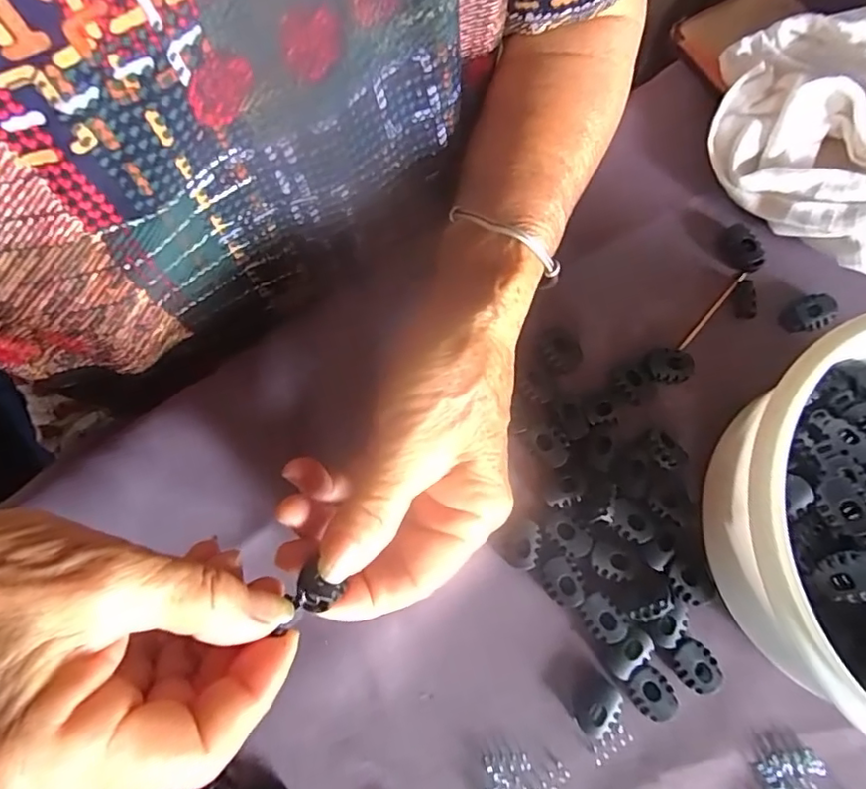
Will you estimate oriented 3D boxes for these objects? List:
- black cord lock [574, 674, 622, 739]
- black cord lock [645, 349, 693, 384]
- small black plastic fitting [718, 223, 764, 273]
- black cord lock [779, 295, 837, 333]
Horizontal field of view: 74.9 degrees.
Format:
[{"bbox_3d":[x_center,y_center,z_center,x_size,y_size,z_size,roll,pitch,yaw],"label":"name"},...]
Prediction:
[{"bbox_3d":[0.069,0.132,0.238,0.014,0.008,0.022,35,78,9],"label":"black cord lock"},{"bbox_3d":[0.114,-0.014,0.273,0.023,0.006,0.017,-2,75,0],"label":"black cord lock"},{"bbox_3d":[0.158,-0.075,0.291,0.014,0.008,0.027,-18,75,-4],"label":"small black plastic fitting"},{"bbox_3d":[0.186,-0.040,0.279,0.025,0.006,0.017,-26,76,-6],"label":"black cord lock"}]

